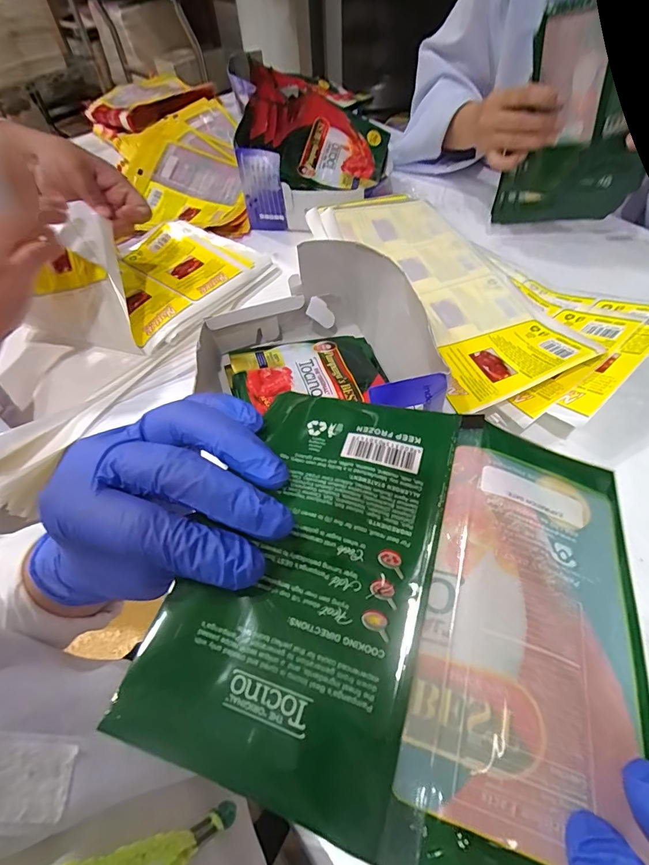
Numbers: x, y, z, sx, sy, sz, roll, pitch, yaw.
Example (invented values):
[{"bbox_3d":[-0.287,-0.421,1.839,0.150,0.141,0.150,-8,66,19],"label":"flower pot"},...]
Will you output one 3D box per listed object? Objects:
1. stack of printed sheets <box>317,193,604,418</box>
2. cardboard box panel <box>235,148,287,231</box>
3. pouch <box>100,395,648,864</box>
[{"bbox_3d":[0.127,-0.180,0.478,0.149,0.024,0.362,-18,57,-12],"label":"stack of printed sheets"},{"bbox_3d":[-0.086,-0.333,0.587,0.060,0.104,0.020,12,59,10],"label":"cardboard box panel"},{"bbox_3d":[0.026,0.049,0.141,0.143,0.010,0.134,13,56,12],"label":"pouch"}]

